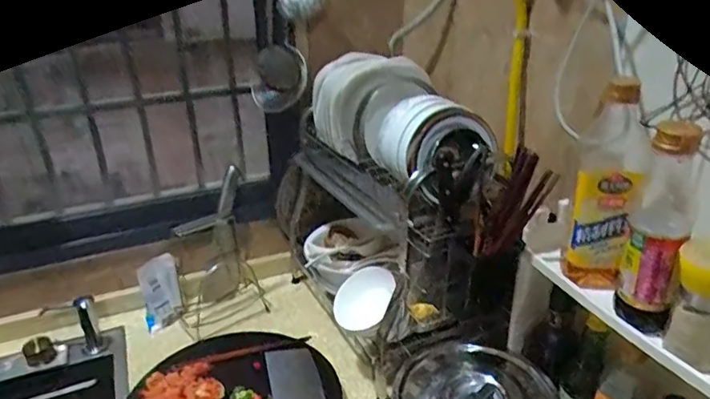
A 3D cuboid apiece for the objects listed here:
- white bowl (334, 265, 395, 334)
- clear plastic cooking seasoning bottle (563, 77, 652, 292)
[{"bbox_3d":[0.017,0.171,0.931,0.115,0.086,0.054,-31,-6,-6],"label":"white bowl"},{"bbox_3d":[0.295,-0.012,0.629,0.066,0.259,0.083,13,30,29],"label":"clear plastic cooking seasoning bottle"}]

